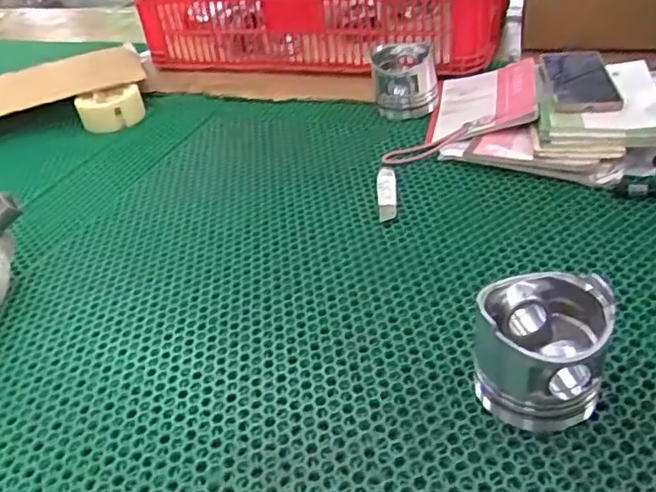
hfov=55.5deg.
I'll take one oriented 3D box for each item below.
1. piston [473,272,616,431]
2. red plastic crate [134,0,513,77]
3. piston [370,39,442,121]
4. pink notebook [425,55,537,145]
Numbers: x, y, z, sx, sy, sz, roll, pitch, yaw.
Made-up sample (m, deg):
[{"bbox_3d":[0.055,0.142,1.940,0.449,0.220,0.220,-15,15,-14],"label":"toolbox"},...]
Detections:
[{"bbox_3d":[0.156,0.075,0.459,0.090,0.088,0.089,10,39,23],"label":"piston"},{"bbox_3d":[-0.006,-0.453,1.143,0.660,0.165,0.425,8,38,20],"label":"red plastic crate"},{"bbox_3d":[0.109,-0.237,0.887,0.093,0.086,0.101,-5,35,2],"label":"piston"},{"bbox_3d":[0.211,-0.200,0.841,0.137,0.011,0.198,-11,32,23],"label":"pink notebook"}]

